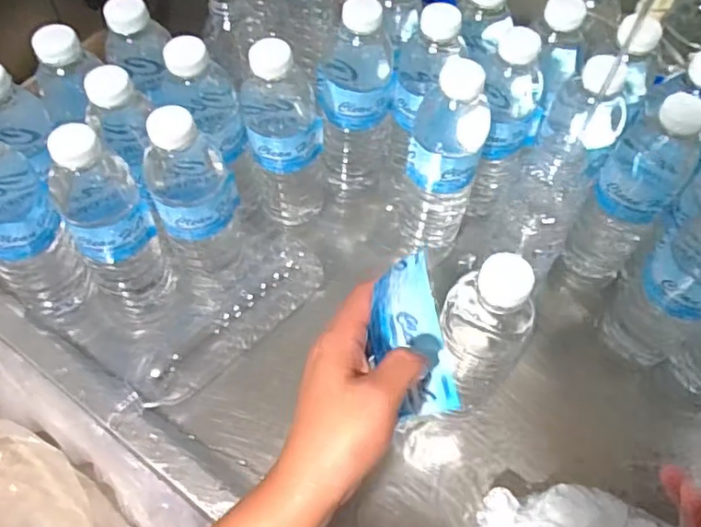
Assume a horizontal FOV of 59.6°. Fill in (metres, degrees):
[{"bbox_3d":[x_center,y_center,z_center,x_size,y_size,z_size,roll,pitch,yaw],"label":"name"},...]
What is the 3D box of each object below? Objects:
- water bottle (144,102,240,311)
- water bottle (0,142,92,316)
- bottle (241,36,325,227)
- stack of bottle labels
[{"bbox_3d":[-0.123,-0.037,0.498,0.067,0.203,0.070,1,59,-2],"label":"water bottle"},{"bbox_3d":[-0.258,-0.026,0.478,0.066,0.200,0.052,-38,67,-22],"label":"water bottle"},{"bbox_3d":[-0.056,-0.107,0.538,0.068,0.203,0.065,-2,59,-4],"label":"bottle"},{"bbox_3d":[0.037,0.044,0.365,0.046,0.021,0.095,-16,94,-12],"label":"stack of bottle labels"}]

